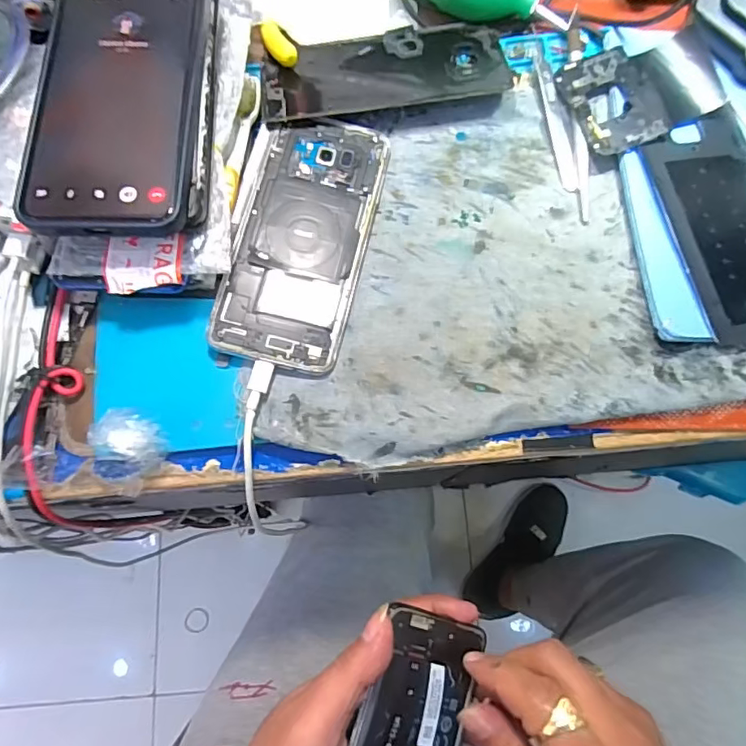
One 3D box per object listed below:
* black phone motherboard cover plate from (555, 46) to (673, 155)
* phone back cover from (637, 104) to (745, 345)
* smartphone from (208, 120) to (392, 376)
[{"bbox_3d":[0.150,-0.168,0.321,0.058,0.008,0.067,-17,75,-5],"label":"black phone motherboard cover plate"},{"bbox_3d":[0.208,-0.089,0.306,0.072,0.009,0.140,-12,75,-4],"label":"phone back cover"},{"bbox_3d":[-0.040,-0.079,0.307,0.072,0.013,0.155,12,75,3],"label":"smartphone"}]

